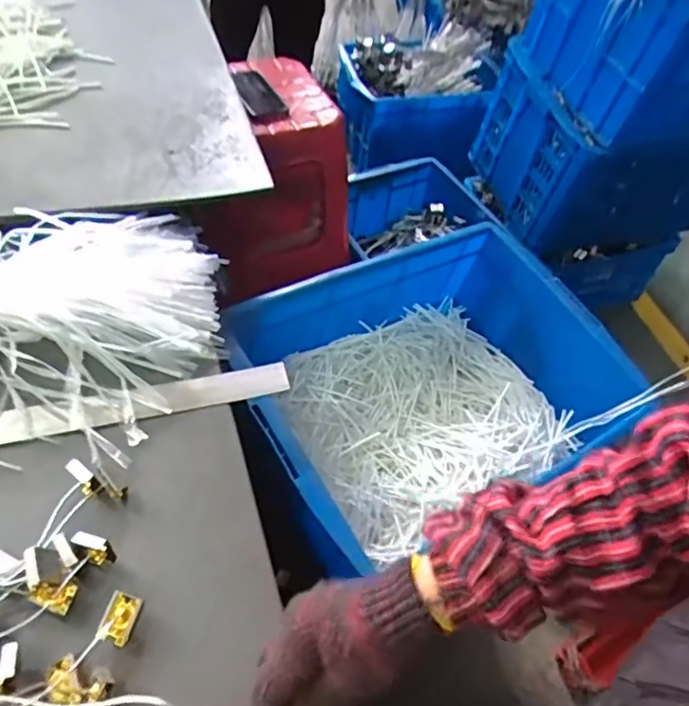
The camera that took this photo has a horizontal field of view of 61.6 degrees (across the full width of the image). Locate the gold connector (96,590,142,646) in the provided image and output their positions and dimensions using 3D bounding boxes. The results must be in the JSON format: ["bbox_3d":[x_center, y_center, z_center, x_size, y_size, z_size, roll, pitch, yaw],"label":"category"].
[{"bbox_3d":[-0.182,0.215,0.469,0.024,0.014,0.035,14,52,4],"label":"gold connector"}]

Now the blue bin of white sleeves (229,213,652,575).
[{"bbox_3d":[0.136,0.058,0.903,0.569,0.222,0.421,-22,58,-22],"label":"blue bin of white sleeves"}]

